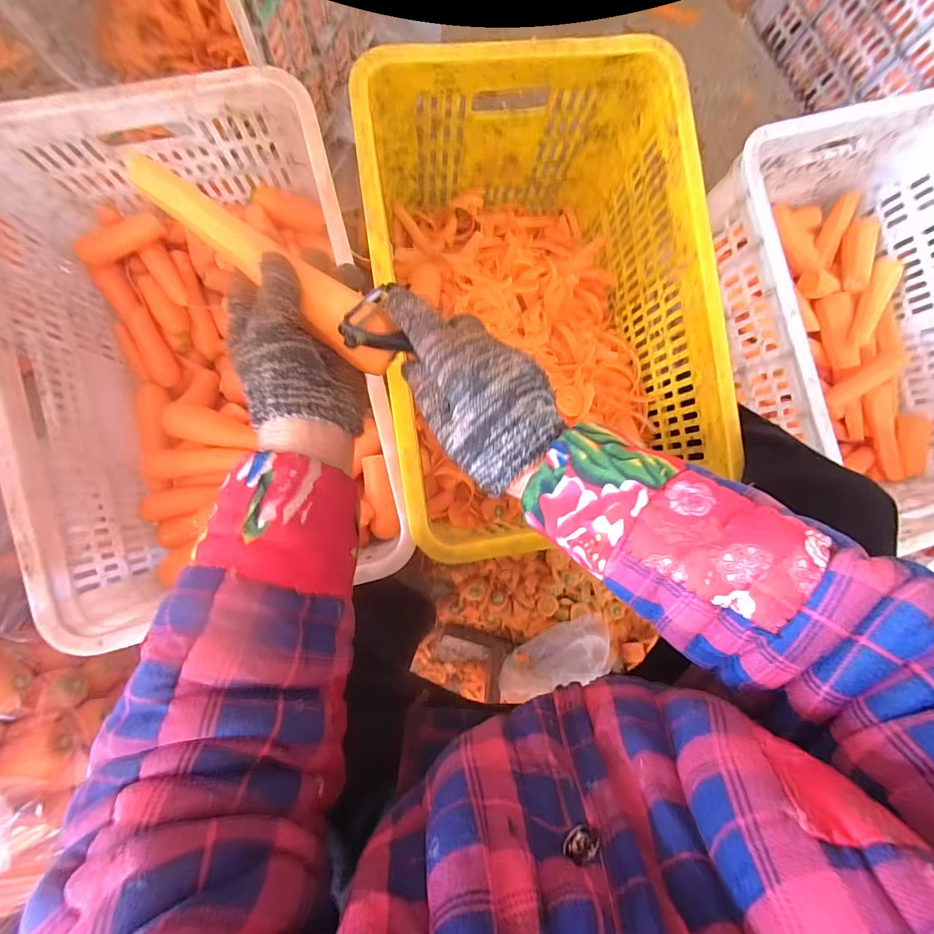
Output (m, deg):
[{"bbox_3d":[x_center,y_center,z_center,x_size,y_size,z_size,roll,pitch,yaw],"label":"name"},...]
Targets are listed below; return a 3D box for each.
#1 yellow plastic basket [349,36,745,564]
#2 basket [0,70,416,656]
[{"bbox_3d":[0.074,-0.183,0.582,0.354,0.267,0.507,-8,88,-7],"label":"yellow plastic basket"},{"bbox_3d":[-0.291,-0.115,0.517,0.356,0.204,0.519,-15,89,-7],"label":"basket"}]

